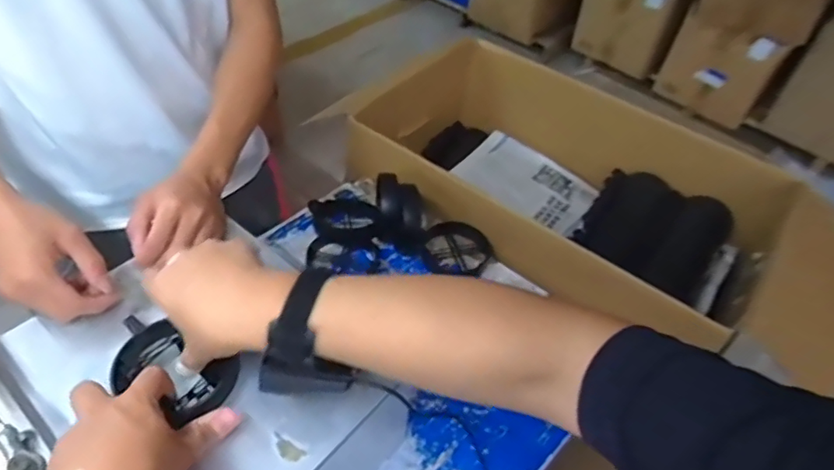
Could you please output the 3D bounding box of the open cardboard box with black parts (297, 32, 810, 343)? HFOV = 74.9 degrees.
[{"bbox_3d":[0.210,-0.069,0.986,0.724,0.275,0.416,29,50,20],"label":"open cardboard box with black parts"}]

